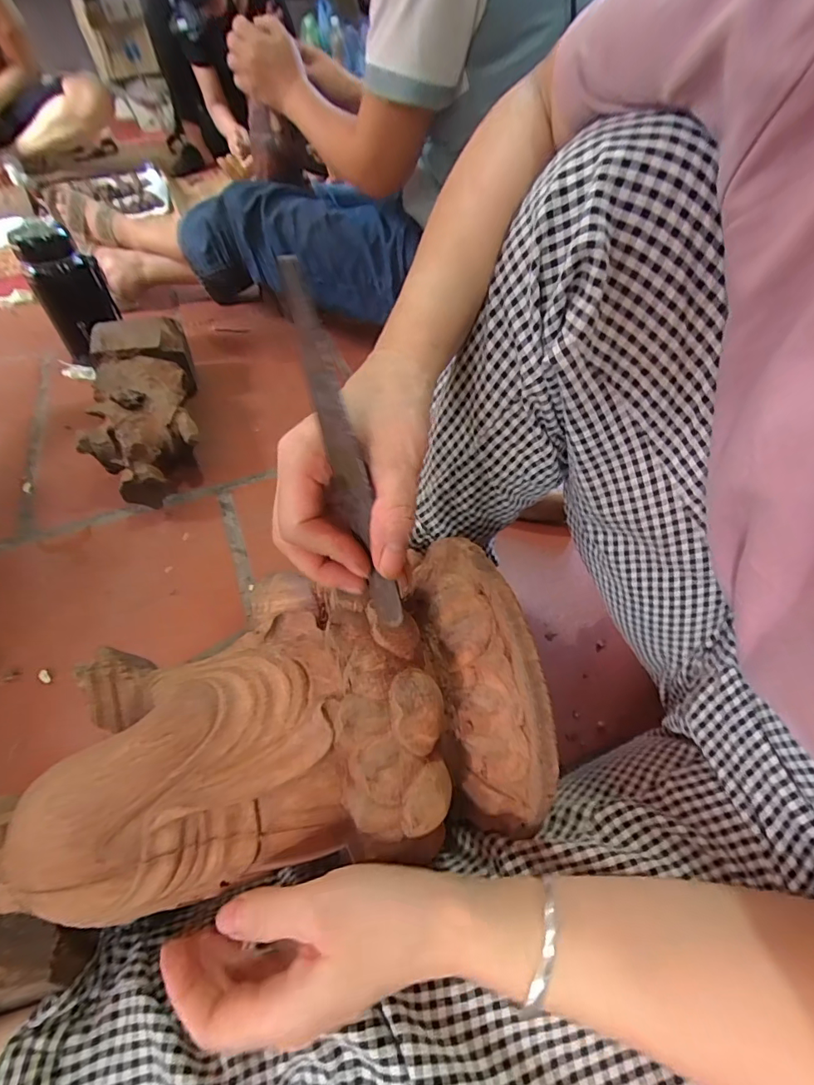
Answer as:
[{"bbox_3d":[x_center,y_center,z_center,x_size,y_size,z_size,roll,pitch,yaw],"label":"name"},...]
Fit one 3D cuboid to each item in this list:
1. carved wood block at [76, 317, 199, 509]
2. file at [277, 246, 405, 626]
[{"bbox_3d":[-0.390,-0.204,0.705,0.139,0.101,0.359,-16,54,-12],"label":"carved wood block"},{"bbox_3d":[-0.028,-0.029,0.224,0.021,0.157,0.006,0,26,35],"label":"file"}]

